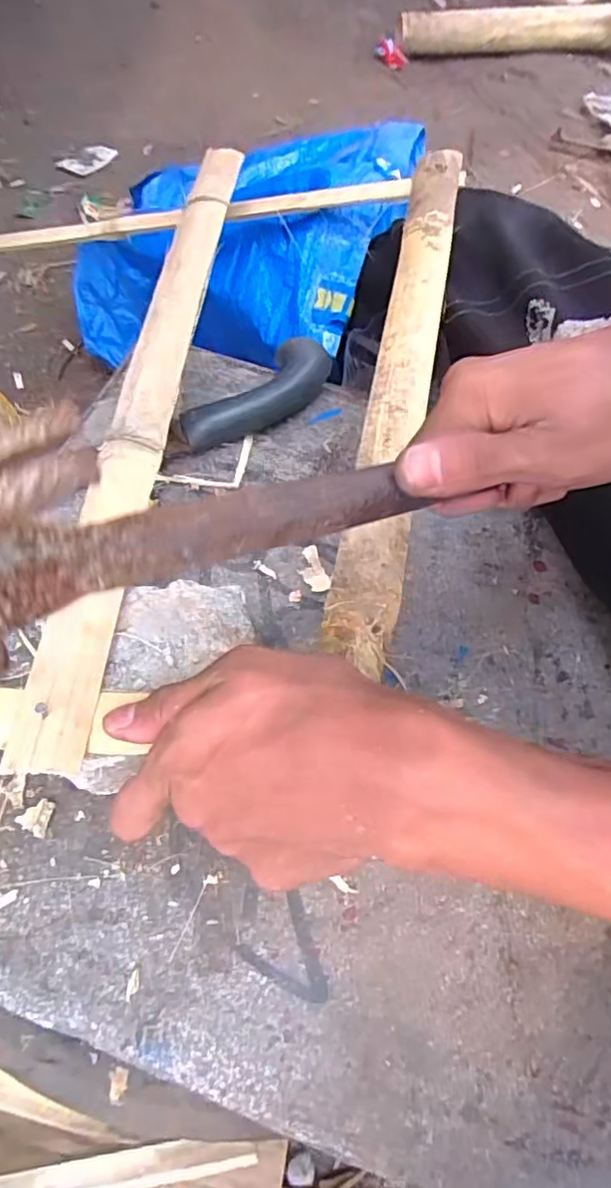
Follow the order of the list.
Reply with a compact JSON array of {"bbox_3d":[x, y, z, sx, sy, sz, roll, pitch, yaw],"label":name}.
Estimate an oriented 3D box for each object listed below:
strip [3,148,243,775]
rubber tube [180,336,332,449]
[{"bbox_3d":[-0.092,-0.138,0.378,0.033,0.010,0.487,4,61,2],"label":"strip"},{"bbox_3d":[-0.031,-0.150,0.469,0.040,0.032,0.140,40,67,19],"label":"rubber tube"}]

